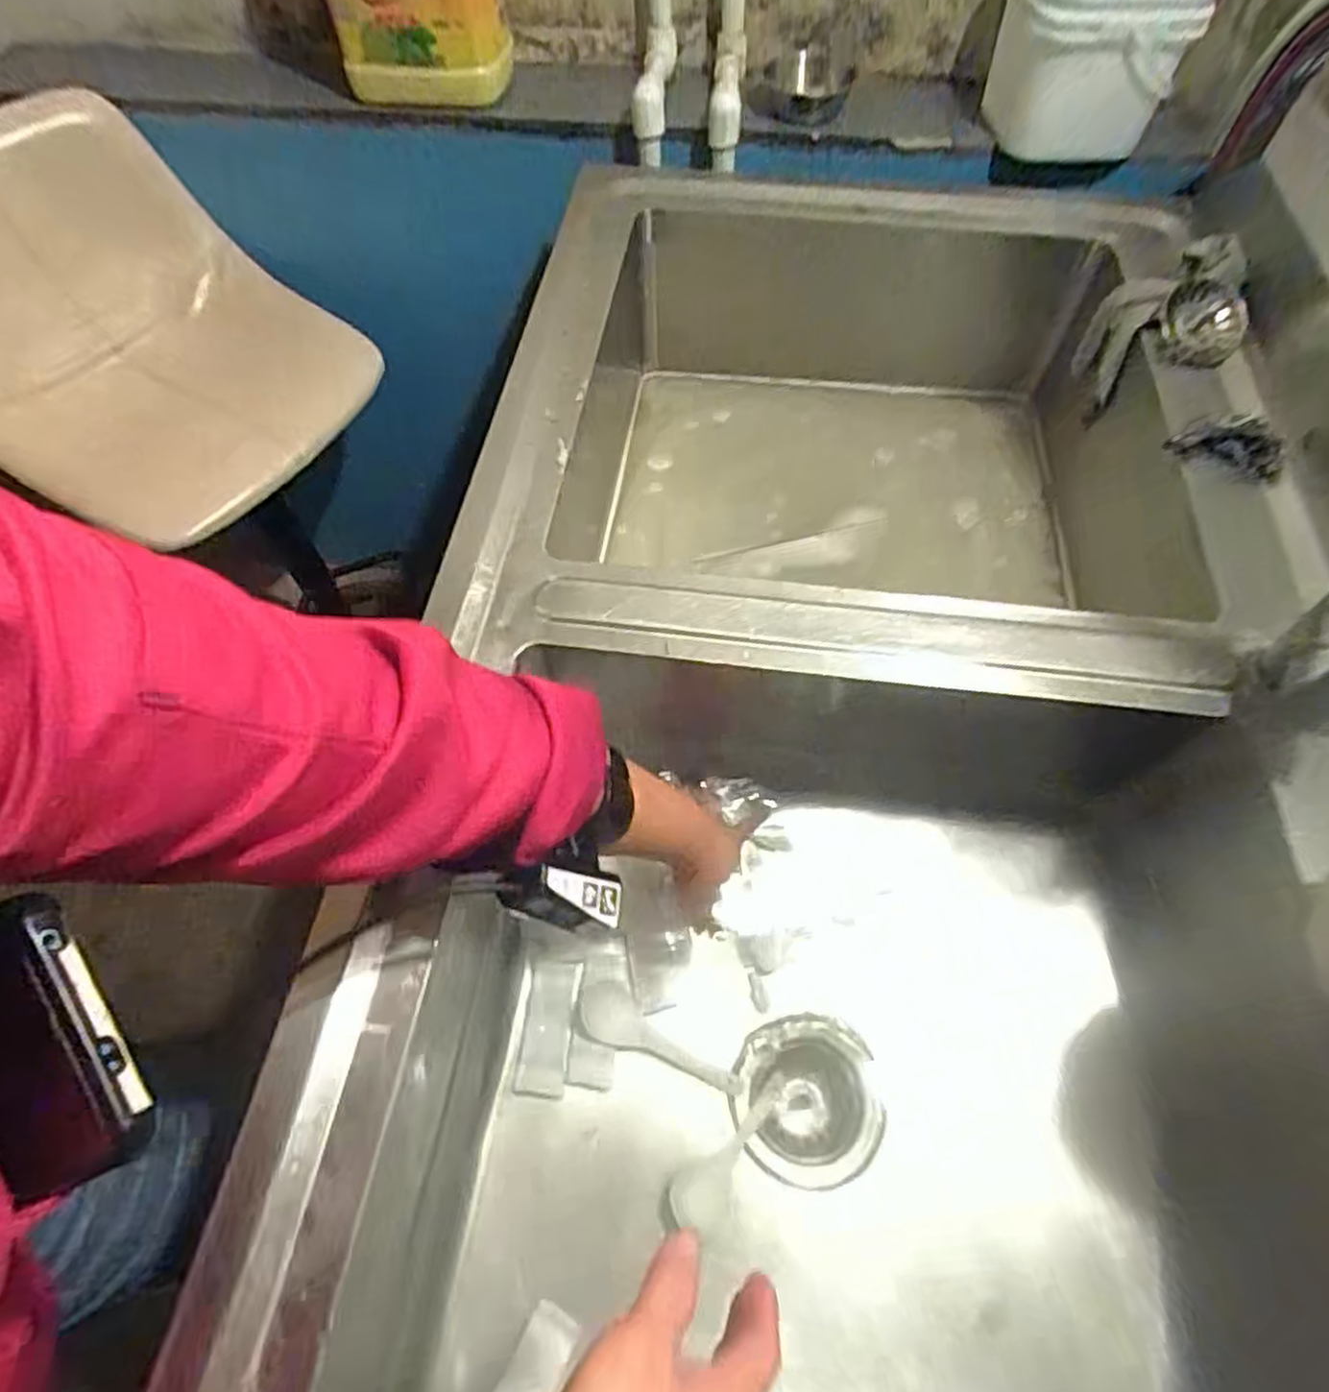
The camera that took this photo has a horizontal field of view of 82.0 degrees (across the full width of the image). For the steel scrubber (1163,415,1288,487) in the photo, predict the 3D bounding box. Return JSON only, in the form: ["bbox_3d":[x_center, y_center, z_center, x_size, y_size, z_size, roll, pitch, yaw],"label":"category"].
[{"bbox_3d":[0.467,-0.207,0.627,0.081,0.037,0.024,28,63,17],"label":"steel scrubber"}]

